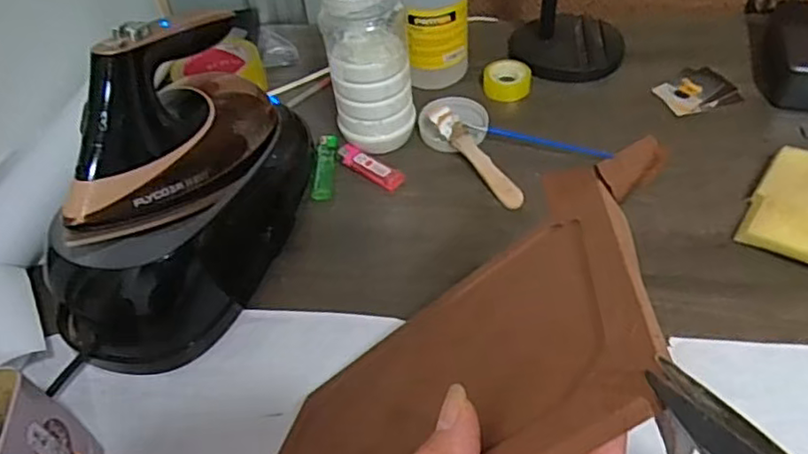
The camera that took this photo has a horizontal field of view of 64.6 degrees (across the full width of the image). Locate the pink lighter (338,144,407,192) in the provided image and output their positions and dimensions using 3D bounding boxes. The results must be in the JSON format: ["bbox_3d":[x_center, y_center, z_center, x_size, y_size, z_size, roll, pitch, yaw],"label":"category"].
[{"bbox_3d":[-0.036,-0.062,0.632,0.078,0.011,0.026,29,57,27],"label":"pink lighter"}]

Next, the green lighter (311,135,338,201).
[{"bbox_3d":[-0.079,-0.060,0.635,0.020,0.008,0.082,-2,48,4],"label":"green lighter"}]

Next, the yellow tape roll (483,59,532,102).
[{"bbox_3d":[0.114,-0.162,0.702,0.050,0.019,0.050,-3,48,3],"label":"yellow tape roll"}]

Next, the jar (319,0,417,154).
[{"bbox_3d":[-0.032,-0.153,0.609,0.075,0.163,0.071,-3,48,3],"label":"jar"}]

